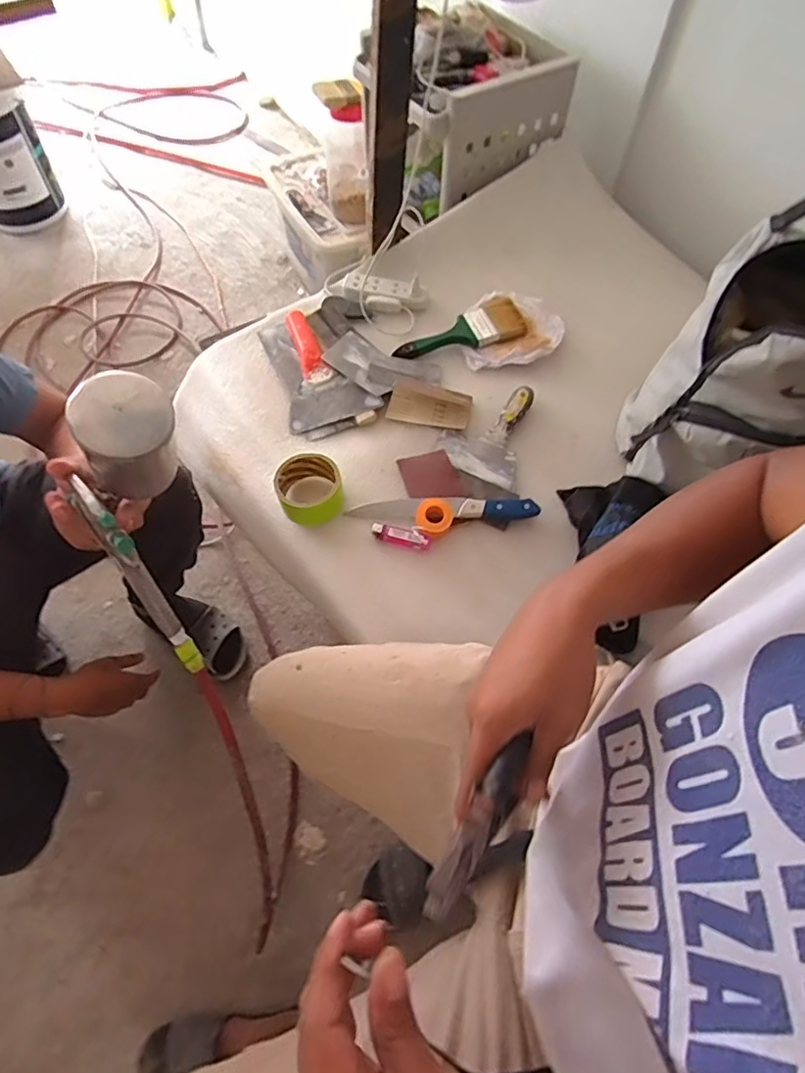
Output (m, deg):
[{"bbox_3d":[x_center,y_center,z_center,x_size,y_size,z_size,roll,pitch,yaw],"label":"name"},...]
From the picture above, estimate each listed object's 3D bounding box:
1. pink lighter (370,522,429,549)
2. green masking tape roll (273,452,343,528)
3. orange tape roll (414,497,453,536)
[{"bbox_3d":[-0.004,-0.001,0.758,0.076,0.009,0.024,16,60,8],"label":"pink lighter"},{"bbox_3d":[-0.124,-0.062,0.765,0.084,0.051,0.080,1,59,-1],"label":"green masking tape roll"},{"bbox_3d":[0.043,-0.026,0.760,0.049,0.018,0.049,0,81,-1],"label":"orange tape roll"}]

